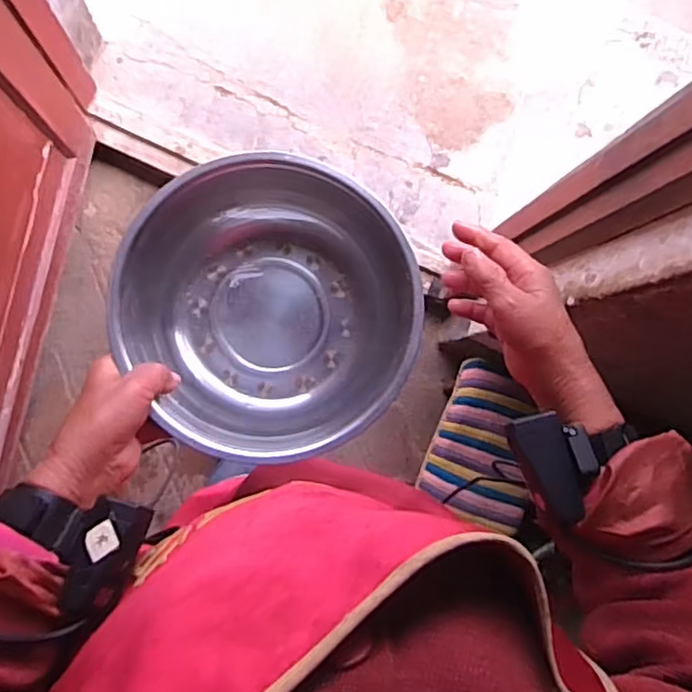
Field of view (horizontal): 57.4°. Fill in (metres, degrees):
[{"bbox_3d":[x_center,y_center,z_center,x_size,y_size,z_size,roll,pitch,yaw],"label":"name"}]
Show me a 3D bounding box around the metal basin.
[{"bbox_3d":[-0.060,-0.026,0.500,0.220,0.080,0.211,-7,87,-7],"label":"metal basin"}]

